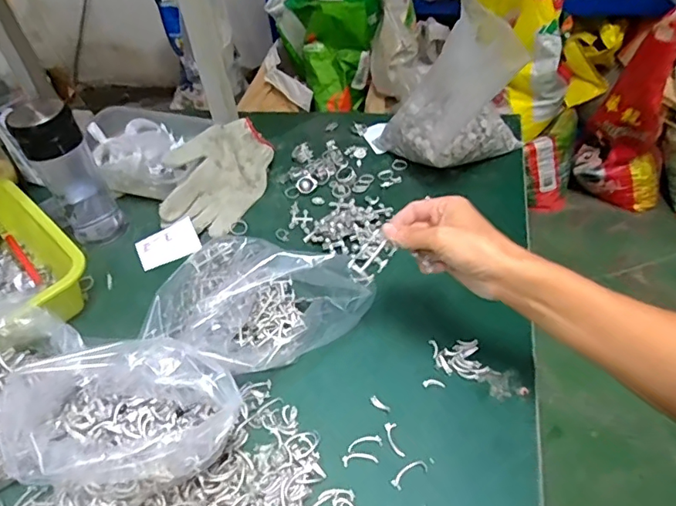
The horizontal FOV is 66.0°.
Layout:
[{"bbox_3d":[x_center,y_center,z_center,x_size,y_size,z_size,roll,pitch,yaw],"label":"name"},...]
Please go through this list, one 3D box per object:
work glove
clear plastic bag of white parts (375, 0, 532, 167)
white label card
[{"bbox_3d":[-0.166,-0.112,0.708,0.114,0.060,0.167,7,45,12],"label":"work glove"},{"bbox_3d":[0.139,-0.194,0.659,0.189,0.203,0.103,8,45,13],"label":"clear plastic bag of white parts"},{"bbox_3d":[-0.216,-0.011,0.663,0.076,0.004,0.051,-24,65,-11],"label":"white label card"}]

